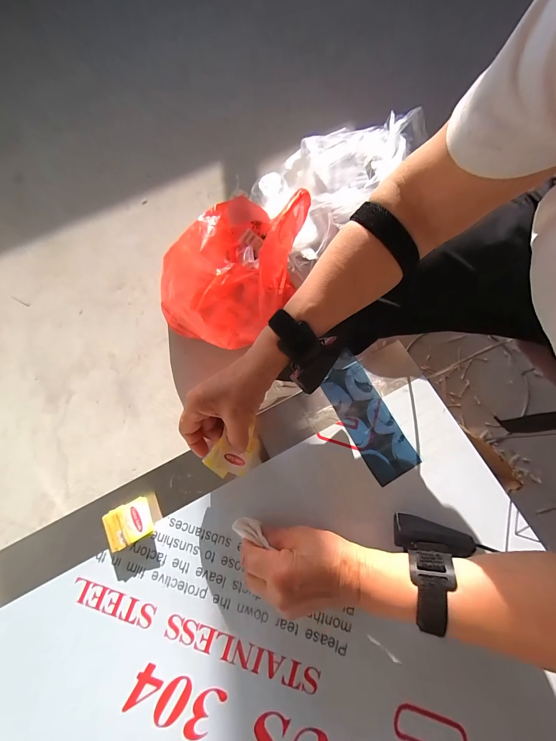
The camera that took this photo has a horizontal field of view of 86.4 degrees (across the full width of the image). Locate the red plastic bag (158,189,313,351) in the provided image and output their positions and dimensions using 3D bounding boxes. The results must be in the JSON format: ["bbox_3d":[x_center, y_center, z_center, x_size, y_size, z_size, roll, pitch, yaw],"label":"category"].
[{"bbox_3d":[-0.132,-0.290,0.779,0.314,0.259,0.389,24,76,8],"label":"red plastic bag"}]

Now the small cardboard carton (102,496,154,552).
[{"bbox_3d":[-0.169,0.174,0.338,0.050,0.015,0.043,-23,75,-5],"label":"small cardboard carton"}]

